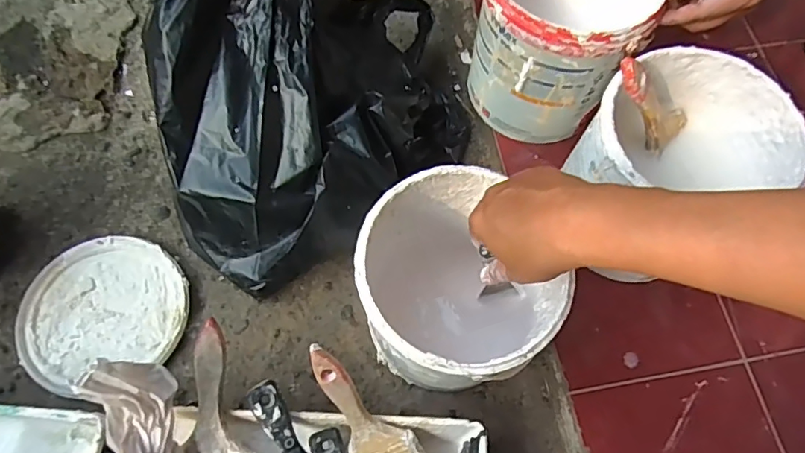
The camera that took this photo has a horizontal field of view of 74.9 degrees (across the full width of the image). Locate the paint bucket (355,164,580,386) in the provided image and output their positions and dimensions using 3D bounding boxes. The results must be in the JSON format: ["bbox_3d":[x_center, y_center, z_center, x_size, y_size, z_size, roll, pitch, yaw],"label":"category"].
[{"bbox_3d":[0.042,0.065,0.525,0.161,0.187,0.196,-28,69,-12],"label":"paint bucket"}]

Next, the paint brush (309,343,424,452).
[{"bbox_3d":[-0.033,0.188,0.491,0.070,0.025,0.192,-31,111,-13],"label":"paint brush"}]

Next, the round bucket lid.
[{"bbox_3d":[-0.338,0.091,0.595,0.179,0.011,0.163,-20,68,-9],"label":"round bucket lid"}]

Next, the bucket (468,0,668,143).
[{"bbox_3d":[0.174,-0.221,0.604,0.167,0.178,0.176,1,67,-2],"label":"bucket"}]

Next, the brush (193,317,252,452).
[{"bbox_3d":[-0.166,0.188,0.485,0.048,0.012,0.194,-12,91,-5],"label":"brush"}]

